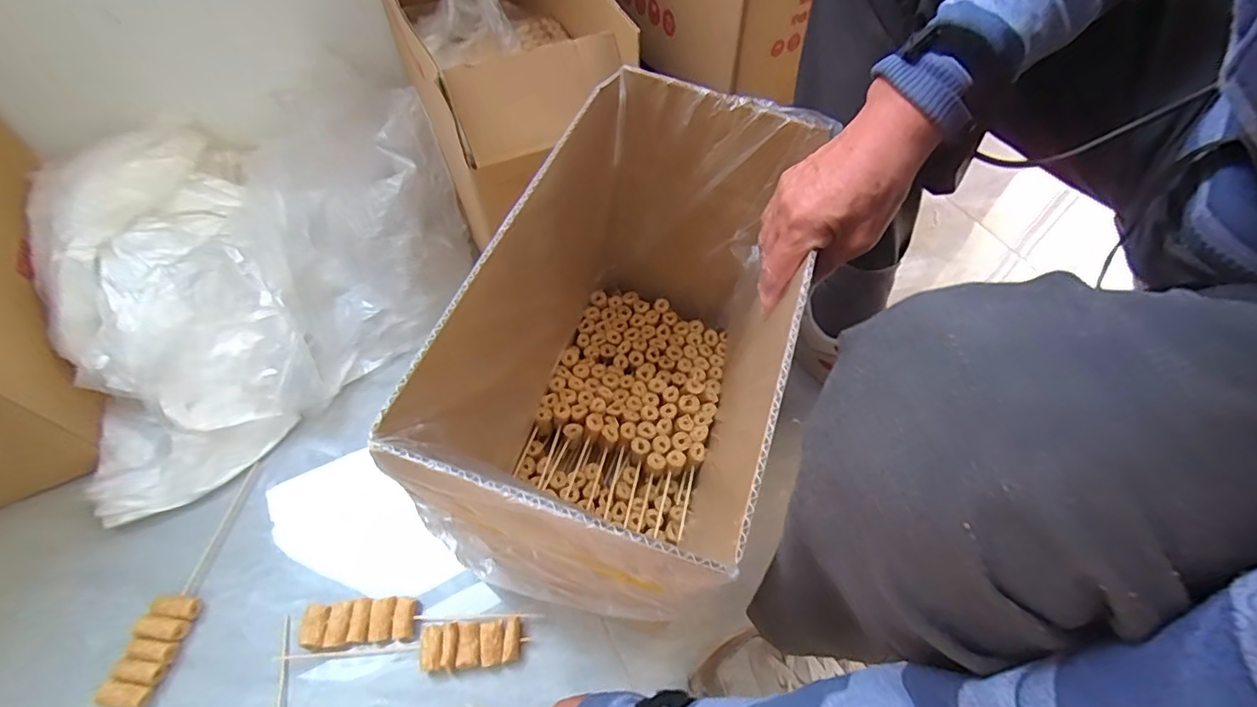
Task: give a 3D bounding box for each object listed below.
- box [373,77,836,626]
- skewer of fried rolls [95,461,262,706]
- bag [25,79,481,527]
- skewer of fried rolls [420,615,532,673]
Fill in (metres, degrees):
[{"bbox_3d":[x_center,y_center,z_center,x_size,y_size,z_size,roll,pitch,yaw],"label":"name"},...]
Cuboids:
[{"bbox_3d":[0.007,0.006,0.476,0.219,0.288,0.395,11,56,4],"label":"box"},{"bbox_3d":[-0.424,0.215,0.524,0.042,0.014,0.222,6,56,1],"label":"skewer of fried rolls"},{"bbox_3d":[-0.461,-0.121,0.636,0.371,0.198,0.495,38,62,20],"label":"bag"},{"bbox_3d":[-0.145,0.273,0.508,0.091,0.026,0.038,-4,56,-6],"label":"skewer of fried rolls"}]

